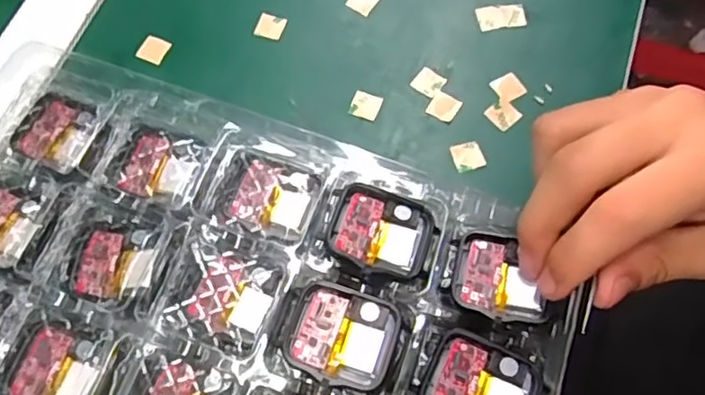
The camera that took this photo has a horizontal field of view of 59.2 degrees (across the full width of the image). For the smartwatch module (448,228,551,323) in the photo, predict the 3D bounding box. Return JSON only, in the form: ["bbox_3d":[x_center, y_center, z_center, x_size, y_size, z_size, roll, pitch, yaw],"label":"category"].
[{"bbox_3d":[0.063,0.033,0.262,0.040,0.008,0.036,16,65,9],"label":"smartwatch module"}]

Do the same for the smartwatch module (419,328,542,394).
[{"bbox_3d":[0.050,0.075,0.243,0.042,0.007,0.036,21,69,9],"label":"smartwatch module"}]

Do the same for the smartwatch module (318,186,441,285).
[{"bbox_3d":[0.012,0.015,0.267,0.046,0.008,0.038,16,68,7],"label":"smartwatch module"}]

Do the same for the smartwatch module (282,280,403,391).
[{"bbox_3d":[-0.004,0.056,0.249,0.042,0.011,0.037,18,69,8],"label":"smartwatch module"}]

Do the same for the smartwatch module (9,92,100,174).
[{"bbox_3d":[-0.139,-0.032,0.294,0.035,0.011,0.034,19,69,9],"label":"smartwatch module"}]

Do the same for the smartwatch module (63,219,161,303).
[{"bbox_3d":[-0.104,0.027,0.270,0.035,0.011,0.036,6,67,3],"label":"smartwatch module"}]

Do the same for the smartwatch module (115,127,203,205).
[{"bbox_3d":[-0.088,-0.015,0.283,0.033,0.007,0.032,19,69,9],"label":"smartwatch module"}]

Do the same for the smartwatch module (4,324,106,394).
[{"bbox_3d":[-0.121,0.071,0.253,0.034,0.009,0.034,19,69,9],"label":"smartwatch module"}]

